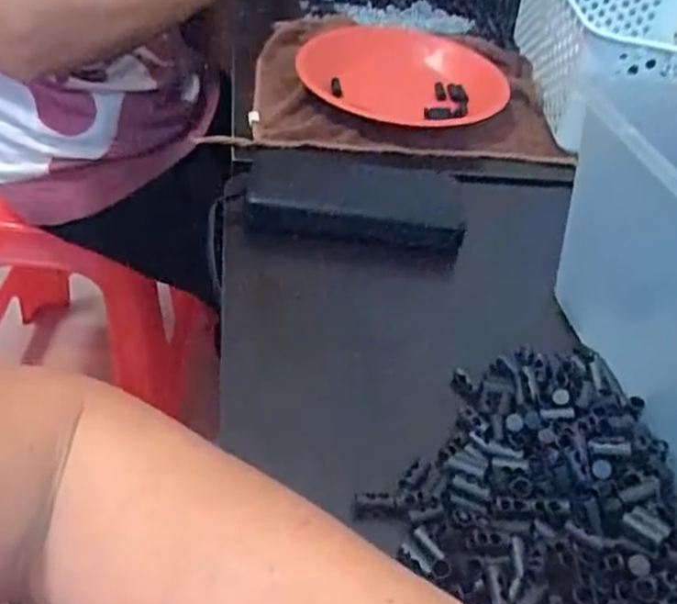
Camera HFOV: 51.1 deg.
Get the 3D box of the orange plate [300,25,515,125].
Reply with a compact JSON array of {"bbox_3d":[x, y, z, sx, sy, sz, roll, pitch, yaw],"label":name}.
[{"bbox_3d":[0.063,-0.219,0.685,0.187,0.033,0.181,-3,41,-15],"label":"orange plate"}]

